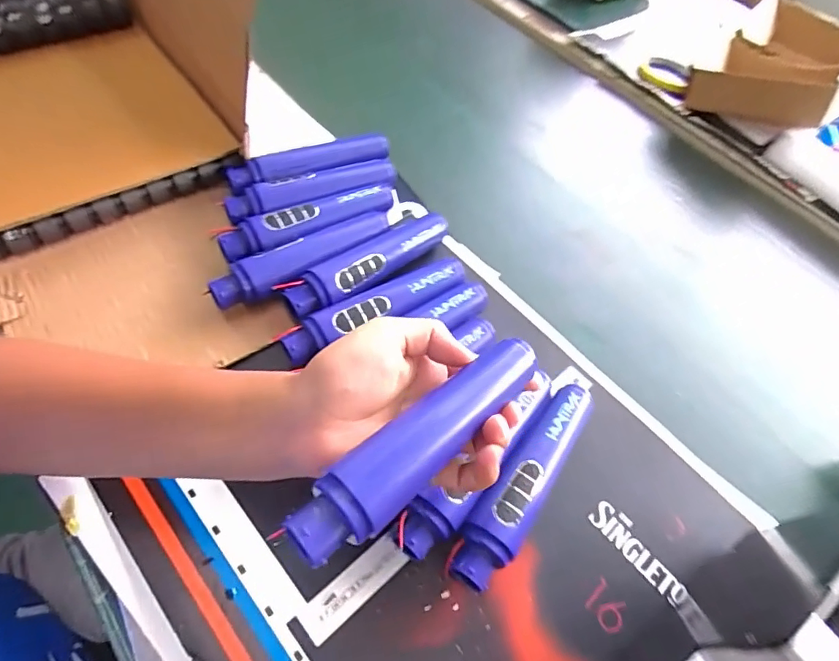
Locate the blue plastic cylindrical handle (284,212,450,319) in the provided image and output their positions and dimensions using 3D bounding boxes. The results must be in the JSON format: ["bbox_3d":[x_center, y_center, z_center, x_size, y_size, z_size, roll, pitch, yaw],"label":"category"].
[{"bbox_3d":[-0.041,-0.063,0.456,0.174,0.028,0.037,-34,69,-25],"label":"blue plastic cylindrical handle"}]

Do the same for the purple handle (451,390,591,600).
[{"bbox_3d":[0.077,0.109,0.368,0.035,0.039,0.171,32,60,12],"label":"purple handle"}]

